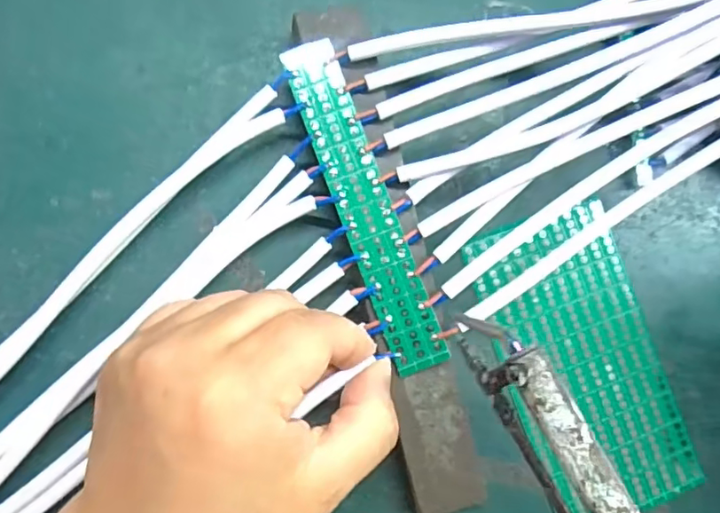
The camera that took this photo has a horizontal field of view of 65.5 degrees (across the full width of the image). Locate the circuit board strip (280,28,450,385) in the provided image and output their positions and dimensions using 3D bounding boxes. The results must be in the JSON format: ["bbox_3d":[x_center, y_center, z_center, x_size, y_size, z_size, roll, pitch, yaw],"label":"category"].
[{"bbox_3d":[0.002,-0.020,0.216,0.020,0.004,0.132,-20,87,-4],"label":"circuit board strip"}]

